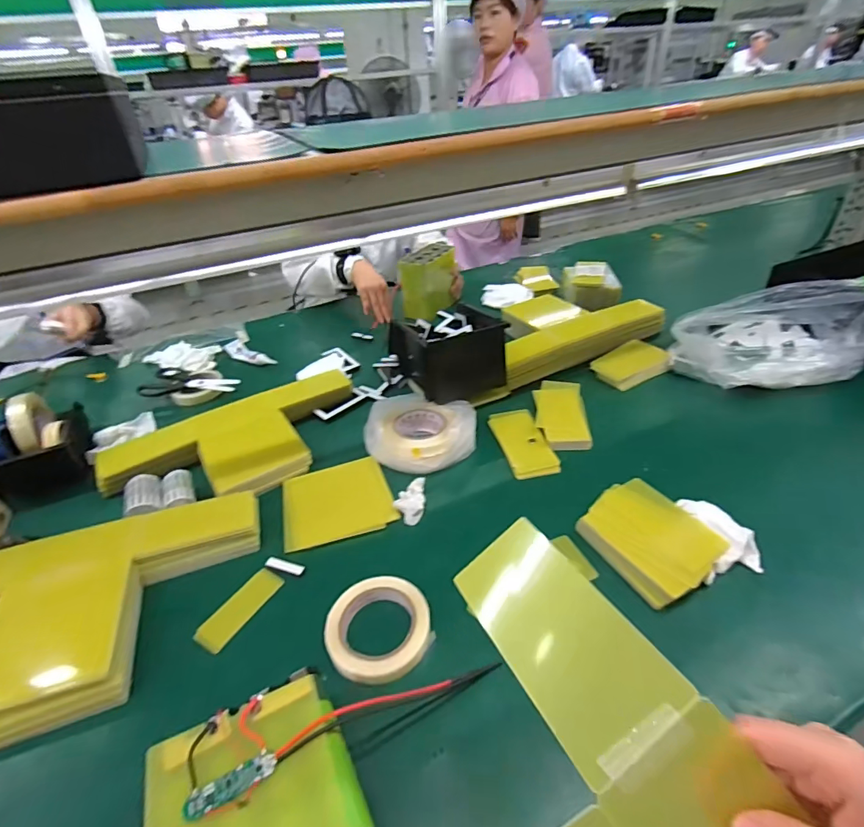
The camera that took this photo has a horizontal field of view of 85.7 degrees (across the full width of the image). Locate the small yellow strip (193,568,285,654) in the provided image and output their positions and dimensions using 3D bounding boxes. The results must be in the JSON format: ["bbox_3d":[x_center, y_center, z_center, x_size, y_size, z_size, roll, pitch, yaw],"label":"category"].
[{"bbox_3d":[-0.232,0.234,0.562,0.042,0.009,0.107,19,43,29],"label":"small yellow strip"}]

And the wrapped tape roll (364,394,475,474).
[{"bbox_3d":[-0.023,0.023,0.768,0.180,0.059,0.151,14,41,23],"label":"wrapped tape roll"}]

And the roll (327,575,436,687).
[{"bbox_3d":[-0.058,0.239,0.516,0.112,0.033,0.104,-3,37,2],"label":"roll"}]

